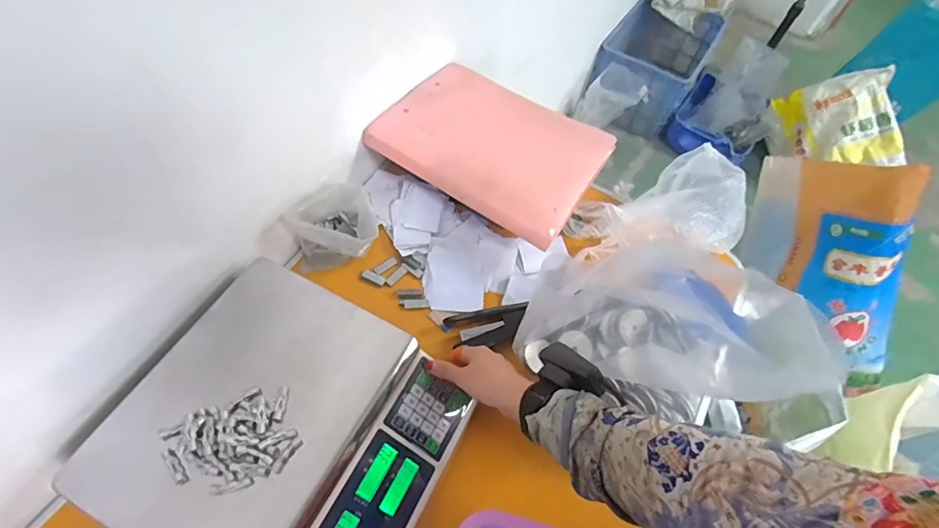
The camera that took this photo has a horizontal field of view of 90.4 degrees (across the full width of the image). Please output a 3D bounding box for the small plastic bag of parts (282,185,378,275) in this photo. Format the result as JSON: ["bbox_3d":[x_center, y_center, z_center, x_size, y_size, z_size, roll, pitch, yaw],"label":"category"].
[{"bbox_3d":[-0.185,-0.055,0.644,0.115,0.095,0.096,-11,60,-11],"label":"small plastic bag of parts"}]

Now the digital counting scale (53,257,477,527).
[{"bbox_3d":[-0.188,0.177,0.496,0.309,0.103,0.283,25,60,11],"label":"digital counting scale"}]

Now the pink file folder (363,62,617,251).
[{"bbox_3d":[0.042,-0.195,0.713,0.313,0.032,0.269,29,60,13],"label":"pink file folder"}]

